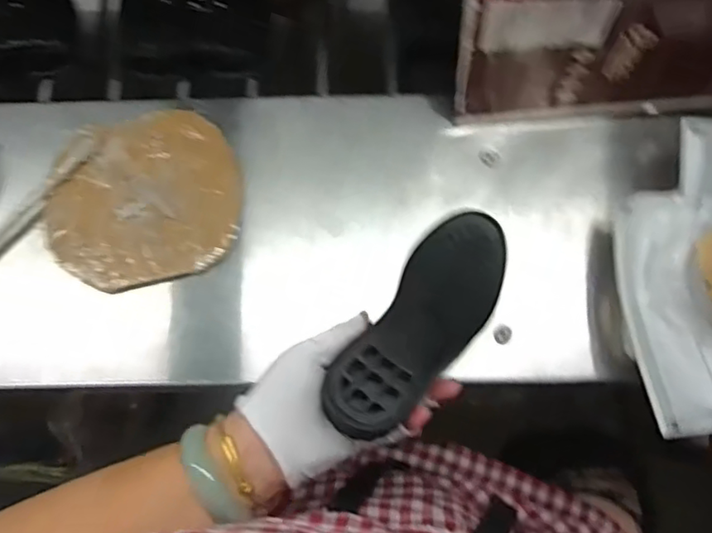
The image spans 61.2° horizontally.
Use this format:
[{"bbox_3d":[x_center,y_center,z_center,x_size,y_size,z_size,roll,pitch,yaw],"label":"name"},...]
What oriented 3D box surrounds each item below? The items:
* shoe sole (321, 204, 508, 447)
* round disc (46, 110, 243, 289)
[{"bbox_3d":[0.051,0.036,0.429,0.068,0.016,0.196,35,60,9],"label":"shoe sole"},{"bbox_3d":[-0.169,-0.055,0.482,0.147,0.012,0.136,0,77,1],"label":"round disc"}]

